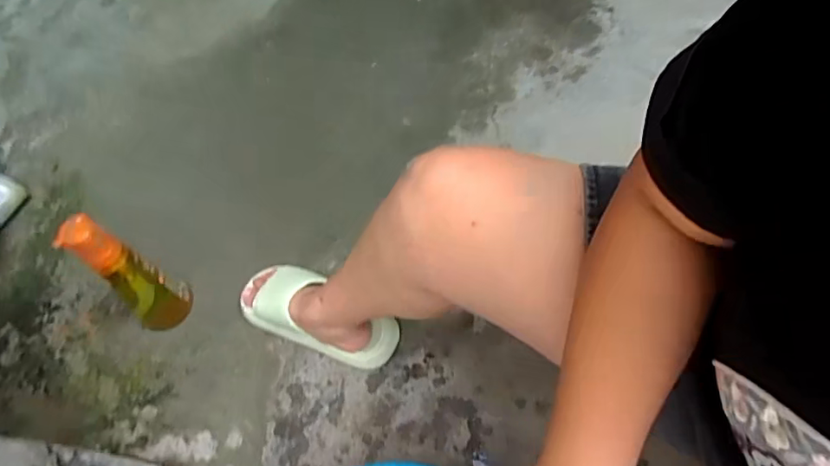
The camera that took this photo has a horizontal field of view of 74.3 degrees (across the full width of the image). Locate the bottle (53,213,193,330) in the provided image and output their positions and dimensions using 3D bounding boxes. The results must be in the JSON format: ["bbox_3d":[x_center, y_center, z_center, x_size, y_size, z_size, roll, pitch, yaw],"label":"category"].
[{"bbox_3d":[-0.408,0.066,0.799,0.062,0.255,0.084,36,67,23],"label":"bottle"}]

